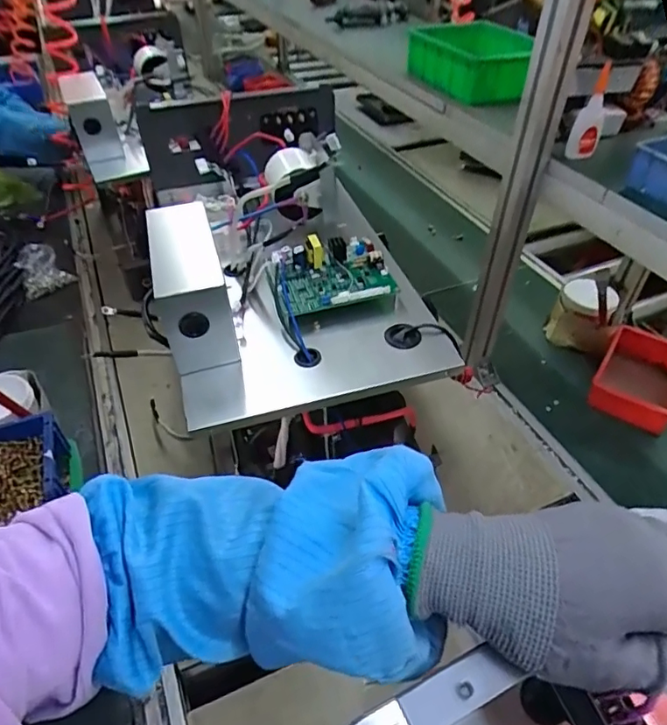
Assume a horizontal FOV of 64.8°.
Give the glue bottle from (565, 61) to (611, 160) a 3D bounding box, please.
[{"bbox_3d":[0.348,-0.334,0.711,0.037,0.117,0.030,19,47,19],"label":"glue bottle"}]

